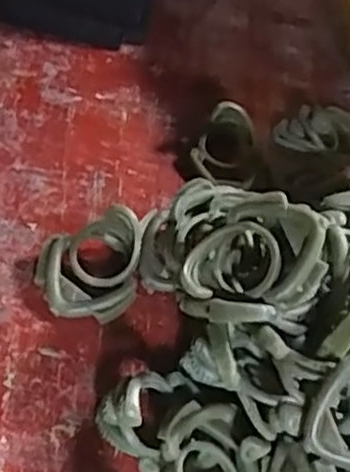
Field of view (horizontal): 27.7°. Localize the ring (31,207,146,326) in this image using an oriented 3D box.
[{"bbox_3d":[-0.029,0.007,0.236,0.033,0.022,0.033,7,47,-7],"label":"ring"}]

